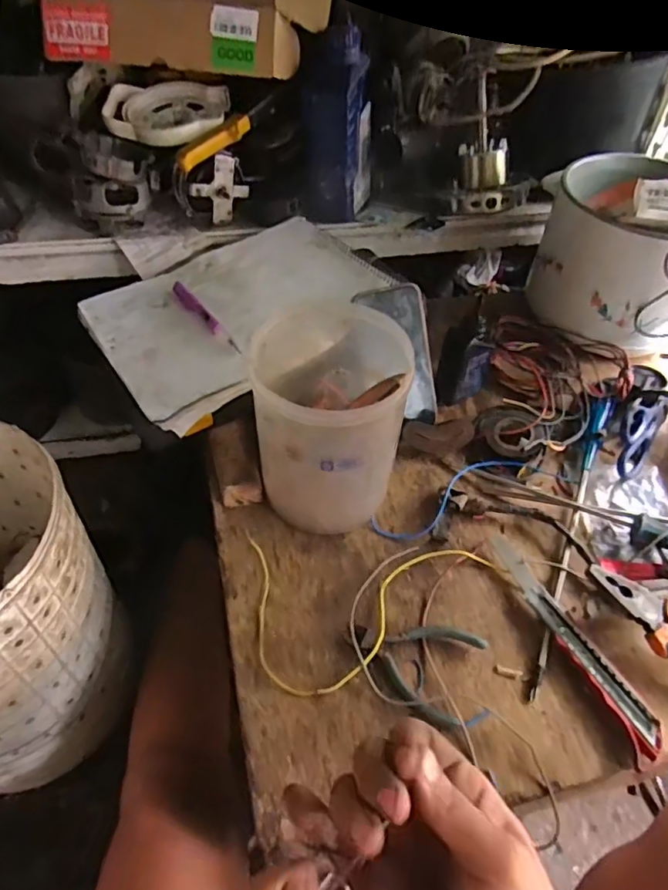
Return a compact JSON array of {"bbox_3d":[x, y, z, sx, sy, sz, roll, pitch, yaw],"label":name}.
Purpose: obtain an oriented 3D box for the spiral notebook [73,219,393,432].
[{"bbox_3d":[-0.107,-0.160,0.638,0.298,0.013,0.231,-29,54,-20],"label":"spiral notebook"}]

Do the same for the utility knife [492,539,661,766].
[{"bbox_3d":[0.202,0.161,0.493,0.033,0.017,0.209,-15,51,-16],"label":"utility knife"}]

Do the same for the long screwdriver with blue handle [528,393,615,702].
[{"bbox_3d":[0.239,0.073,0.563,0.022,0.027,0.365,21,51,14],"label":"long screwdriver with blue handle"}]

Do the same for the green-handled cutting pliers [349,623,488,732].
[{"bbox_3d":[0.063,0.176,0.474,0.108,0.013,0.075,21,51,14],"label":"green-handled cutting pliers"}]

